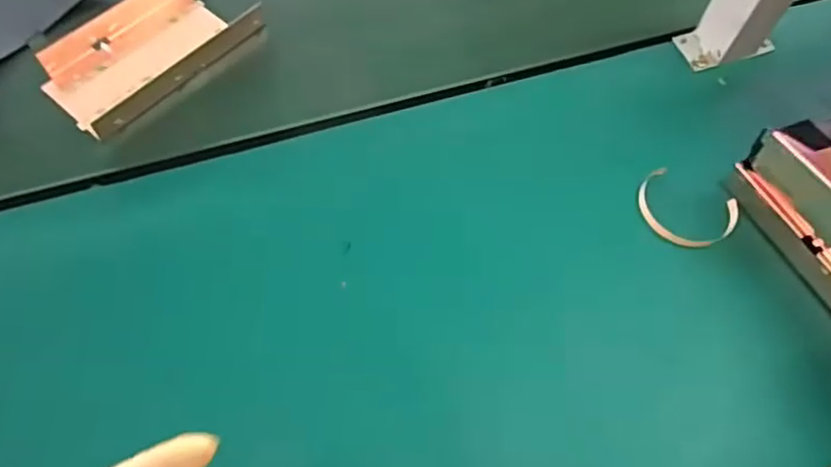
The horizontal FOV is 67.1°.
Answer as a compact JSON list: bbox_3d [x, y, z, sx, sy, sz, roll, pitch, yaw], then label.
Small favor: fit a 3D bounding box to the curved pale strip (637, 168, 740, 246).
[{"bbox_3d":[0.196,-0.016,0.460,0.071,0.011,0.057,35,67,16],"label":"curved pale strip"}]

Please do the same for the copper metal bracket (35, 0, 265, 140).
[{"bbox_3d":[-0.225,-0.155,0.531,0.104,0.039,0.166,39,68,17],"label":"copper metal bracket"}]

